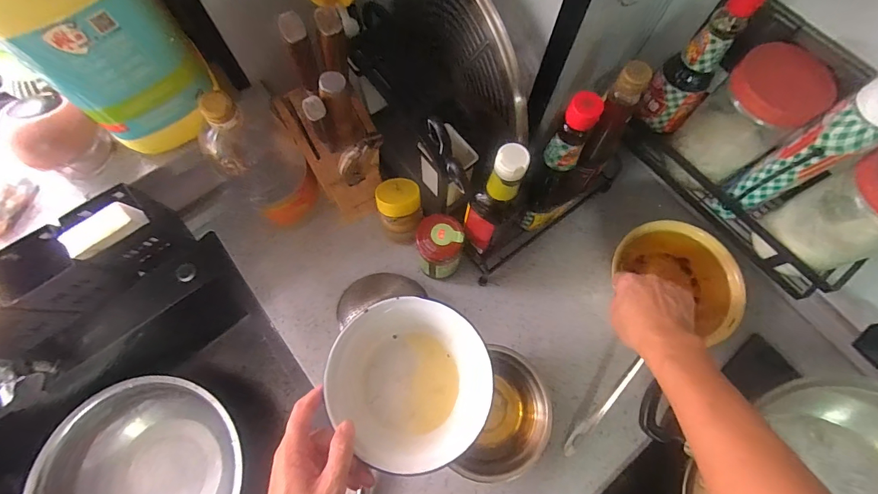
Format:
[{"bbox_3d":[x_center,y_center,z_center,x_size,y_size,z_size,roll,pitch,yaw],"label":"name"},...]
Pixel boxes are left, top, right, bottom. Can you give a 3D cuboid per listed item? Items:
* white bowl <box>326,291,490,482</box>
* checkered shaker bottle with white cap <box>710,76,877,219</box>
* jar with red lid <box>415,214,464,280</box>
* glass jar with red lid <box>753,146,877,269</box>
[{"bbox_3d":[-0.029,0.147,0.450,0.165,0.069,0.171,0,72,-1],"label":"white bowl"},{"bbox_3d":[0.409,-0.098,0.454,0.053,0.216,0.053,-30,74,-10],"label":"checkered shaker bottle with white cap"},{"bbox_3d":[0.001,0.007,0.593,0.063,0.142,0.059,0,72,-1],"label":"jar with red lid"},{"bbox_3d":[0.471,-0.037,0.452,0.103,0.172,0.099,0,72,-1],"label":"glass jar with red lid"}]

